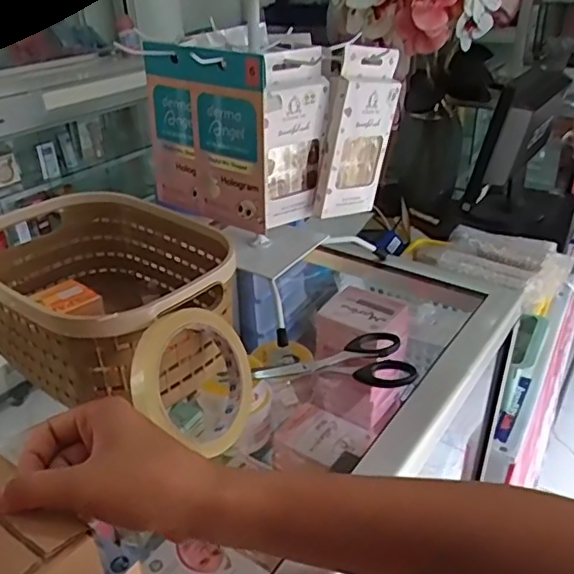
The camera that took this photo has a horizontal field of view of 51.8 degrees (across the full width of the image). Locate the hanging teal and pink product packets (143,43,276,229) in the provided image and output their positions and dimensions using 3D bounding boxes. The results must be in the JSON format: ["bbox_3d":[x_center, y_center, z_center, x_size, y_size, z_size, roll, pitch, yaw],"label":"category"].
[{"bbox_3d":[-0.070,-0.131,0.512,0.141,0.144,0.022,21,35,34],"label":"hanging teal and pink product packets"}]

